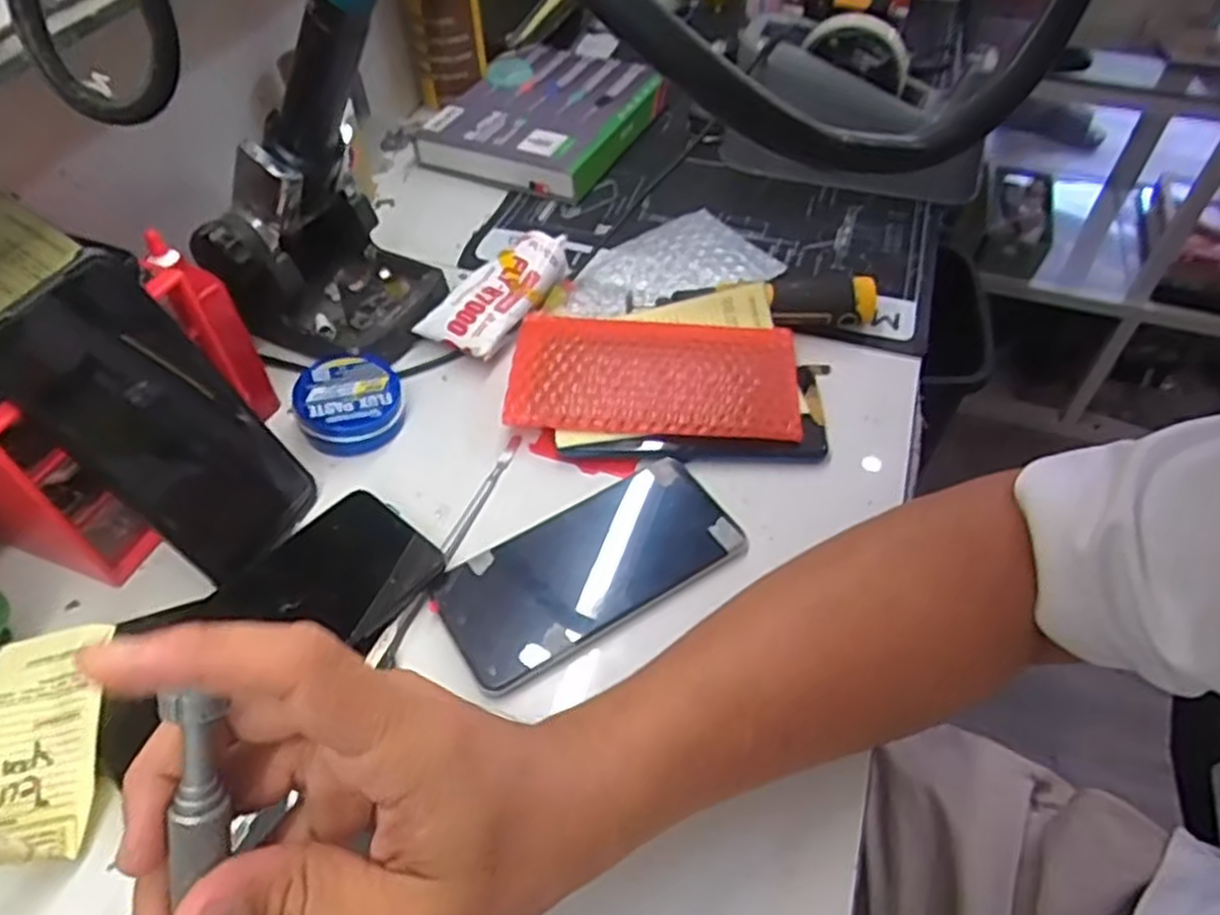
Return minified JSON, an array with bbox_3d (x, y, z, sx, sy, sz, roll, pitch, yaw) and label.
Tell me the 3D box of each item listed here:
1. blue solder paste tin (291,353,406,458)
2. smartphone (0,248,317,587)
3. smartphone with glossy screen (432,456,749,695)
[{"bbox_3d":[-0.160,-0.034,0.486,0.062,0.025,0.066,0,50,0],"label":"blue solder paste tin"},{"bbox_3d":[-0.213,-0.015,0.383,0.010,0.157,0.078,-3,44,33],"label":"smartphone"},{"bbox_3d":[-0.011,0.055,0.416,0.157,0.006,0.076,-27,55,-20],"label":"smartphone with glossy screen"}]

